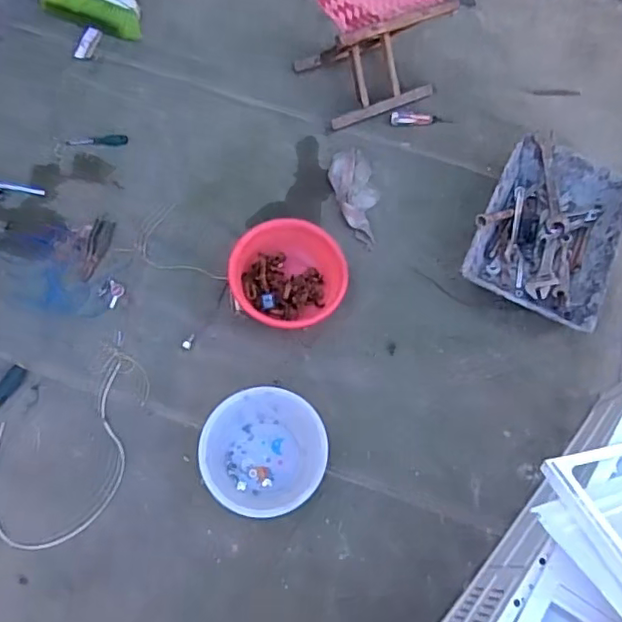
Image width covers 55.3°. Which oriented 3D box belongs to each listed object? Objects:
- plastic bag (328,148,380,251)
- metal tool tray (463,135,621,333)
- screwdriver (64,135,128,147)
[{"bbox_3d":[0.116,-0.292,1.486,0.109,0.034,0.279,-12,66,-4],"label":"plastic bag"},{"bbox_3d":[0.585,-0.203,1.452,0.322,0.119,0.427,26,66,8],"label":"metal tool tray"},{"bbox_3d":[-0.536,-0.428,1.491,0.150,0.020,0.033,-1,65,-5],"label":"screwdriver"}]

